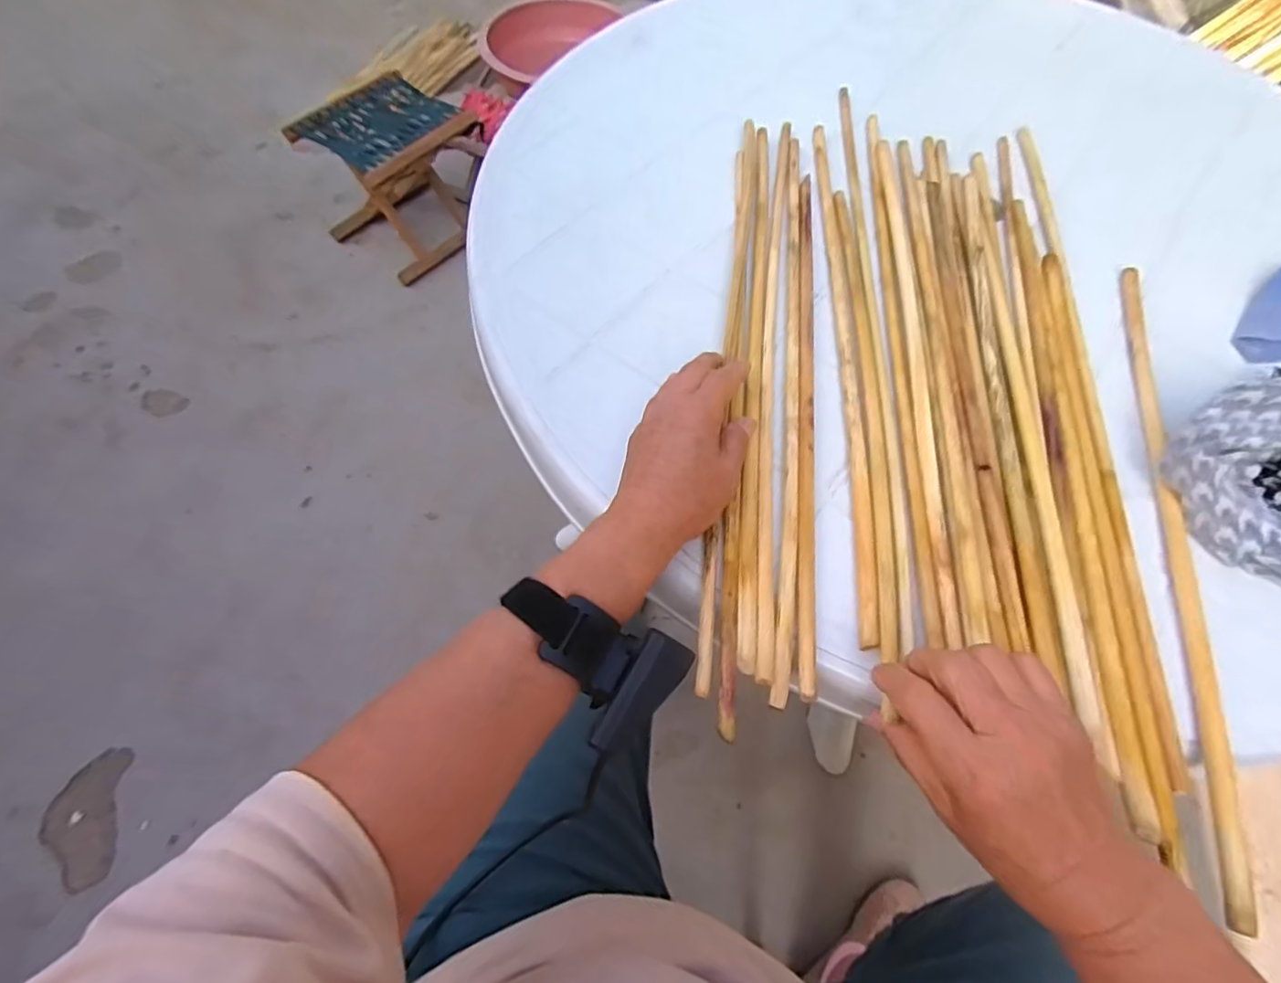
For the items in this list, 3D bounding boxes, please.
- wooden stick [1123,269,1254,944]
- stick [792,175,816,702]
[{"bbox_3d":[0.353,0.018,0.393,0.017,0.016,0.459,15,63,4],"label":"wooden stick"},{"bbox_3d":[0.121,-0.077,0.428,0.013,0.010,0.437,8,63,1],"label":"stick"}]

